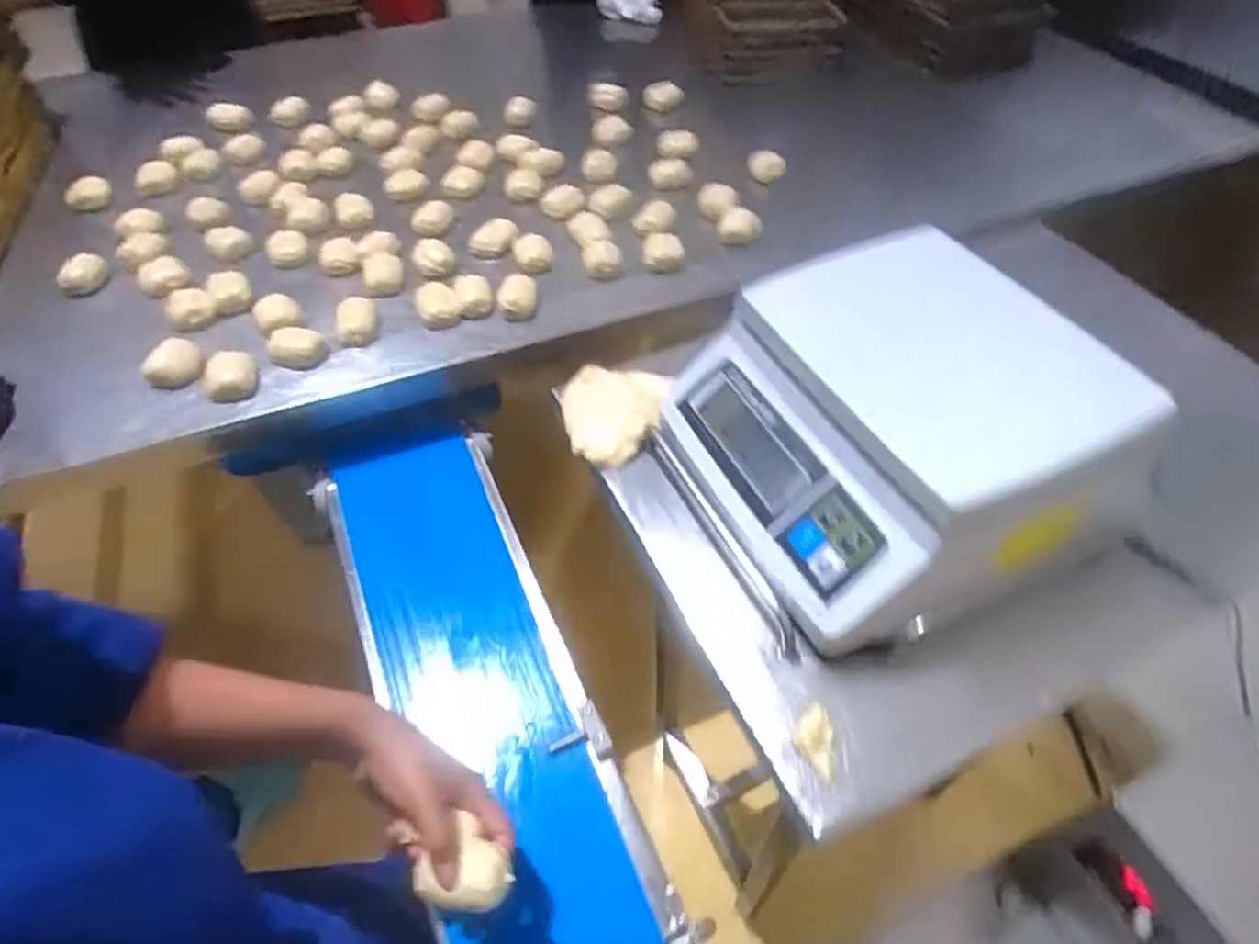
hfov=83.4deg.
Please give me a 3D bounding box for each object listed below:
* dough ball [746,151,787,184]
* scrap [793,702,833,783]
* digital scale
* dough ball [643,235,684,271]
[{"bbox_3d":[0.193,-0.429,0.995,0.054,0.042,0.032,11,52,10],"label":"dough ball"},{"bbox_3d":[0.113,0.164,0.433,0.022,0.007,0.041,9,51,8],"label":"scrap"},{"bbox_3d":[0.178,-0.046,0.514,0.245,0.128,0.277,-22,54,-17],"label":"digital scale"},{"bbox_3d":[0.043,-0.279,0.893,0.051,0.027,0.045,3,51,3],"label":"dough ball"}]

